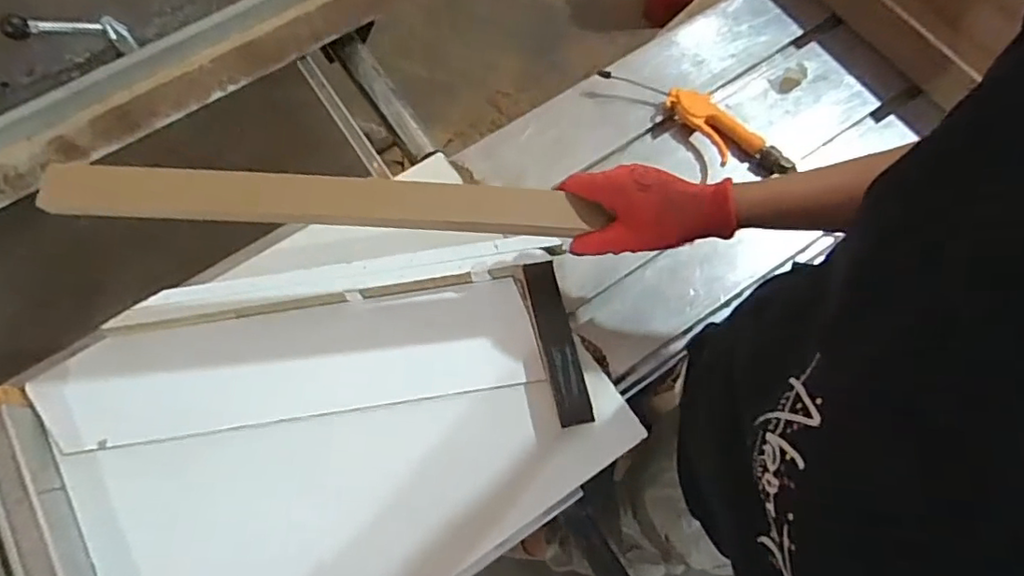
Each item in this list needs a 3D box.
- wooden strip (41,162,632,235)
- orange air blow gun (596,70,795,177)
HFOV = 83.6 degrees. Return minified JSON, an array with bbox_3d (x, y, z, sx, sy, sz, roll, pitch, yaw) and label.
[{"bbox_3d":[-0.157,-0.080,0.520,0.466,0.025,0.043,2,73,-8],"label":"wooden strip"},{"bbox_3d":[0.241,-0.226,0.746,0.083,0.027,0.255,-44,76,-11],"label":"orange air blow gun"}]

